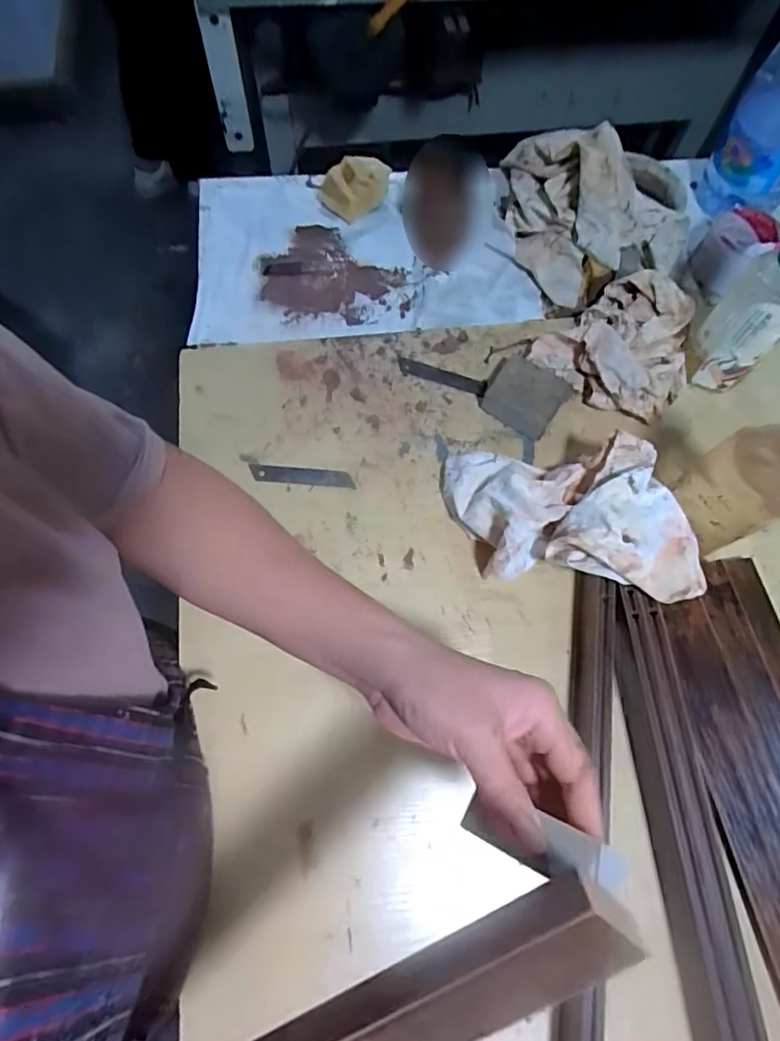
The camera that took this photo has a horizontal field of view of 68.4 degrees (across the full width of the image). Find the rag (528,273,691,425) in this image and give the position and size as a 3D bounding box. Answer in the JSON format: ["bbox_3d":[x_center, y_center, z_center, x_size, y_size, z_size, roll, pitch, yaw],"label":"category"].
[{"bbox_3d":[0.248,-0.187,0.586,0.136,0.046,0.159,41,75,12],"label":"rag"}]

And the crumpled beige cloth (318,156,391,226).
[{"bbox_3d":[-0.044,-0.394,0.678,0.068,0.037,0.067,-40,76,-13],"label":"crumpled beige cloth"}]

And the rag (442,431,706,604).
[{"bbox_3d":[0.151,-0.003,0.498,0.204,0.075,0.119,9,71,2],"label":"rag"}]

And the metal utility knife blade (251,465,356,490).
[{"bbox_3d":[-0.084,-0.042,0.549,0.099,0.004,0.017,5,77,1],"label":"metal utility knife blade"}]

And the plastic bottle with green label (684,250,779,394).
[{"bbox_3d":[0.332,-0.195,0.508,0.069,0.196,0.056,41,75,12],"label":"plastic bottle with green label"}]

